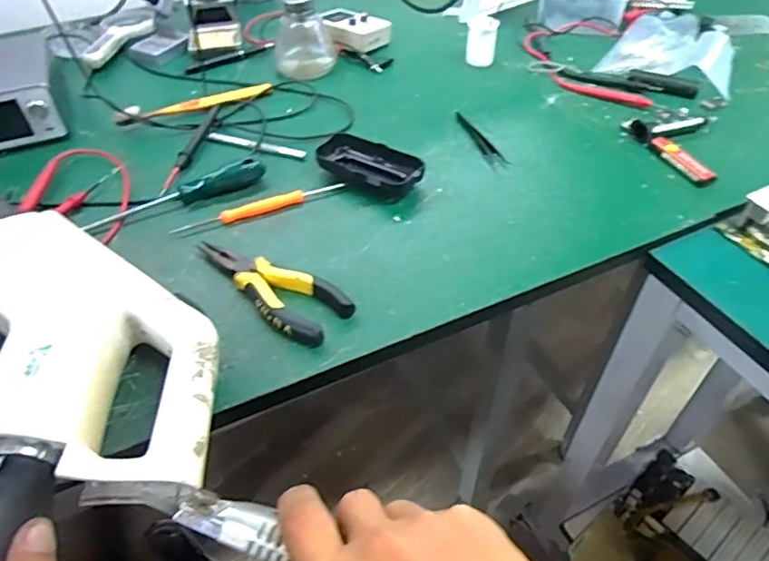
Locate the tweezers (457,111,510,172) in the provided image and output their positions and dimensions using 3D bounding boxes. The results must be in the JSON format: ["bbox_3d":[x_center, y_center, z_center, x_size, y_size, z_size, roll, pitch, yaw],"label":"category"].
[{"bbox_3d":[0.100,-0.154,0.616,0.019,0.005,0.111,-16,48,-14],"label":"tweezers"}]

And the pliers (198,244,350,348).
[{"bbox_3d":[-0.095,0.001,0.459,0.145,0.025,0.050,31,54,27],"label":"pliers"}]

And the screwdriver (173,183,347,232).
[{"bbox_3d":[-0.116,-0.070,0.537,0.159,0.011,0.015,-18,48,-16],"label":"screwdriver"}]

